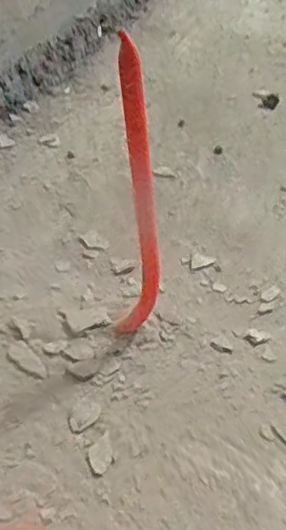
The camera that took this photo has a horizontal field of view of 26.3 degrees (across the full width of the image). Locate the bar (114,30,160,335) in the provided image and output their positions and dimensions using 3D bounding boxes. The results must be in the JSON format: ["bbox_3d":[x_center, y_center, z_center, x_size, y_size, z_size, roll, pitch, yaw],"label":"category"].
[{"bbox_3d":[-0.008,-0.060,0.653,0.047,0.341,0.068,-2,44,0],"label":"bar"}]

